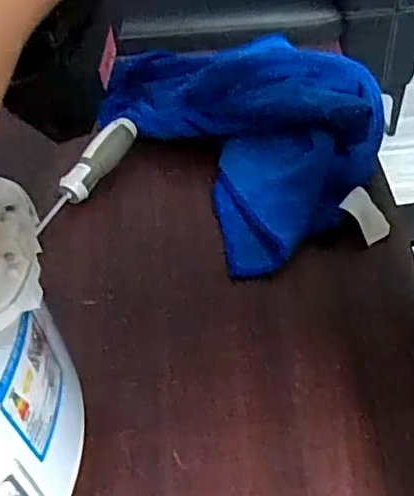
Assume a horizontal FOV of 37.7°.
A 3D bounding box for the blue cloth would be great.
[{"bbox_3d":[0.046,-0.096,0.494,0.191,0.057,0.244,-24,51,-17],"label":"blue cloth"}]

